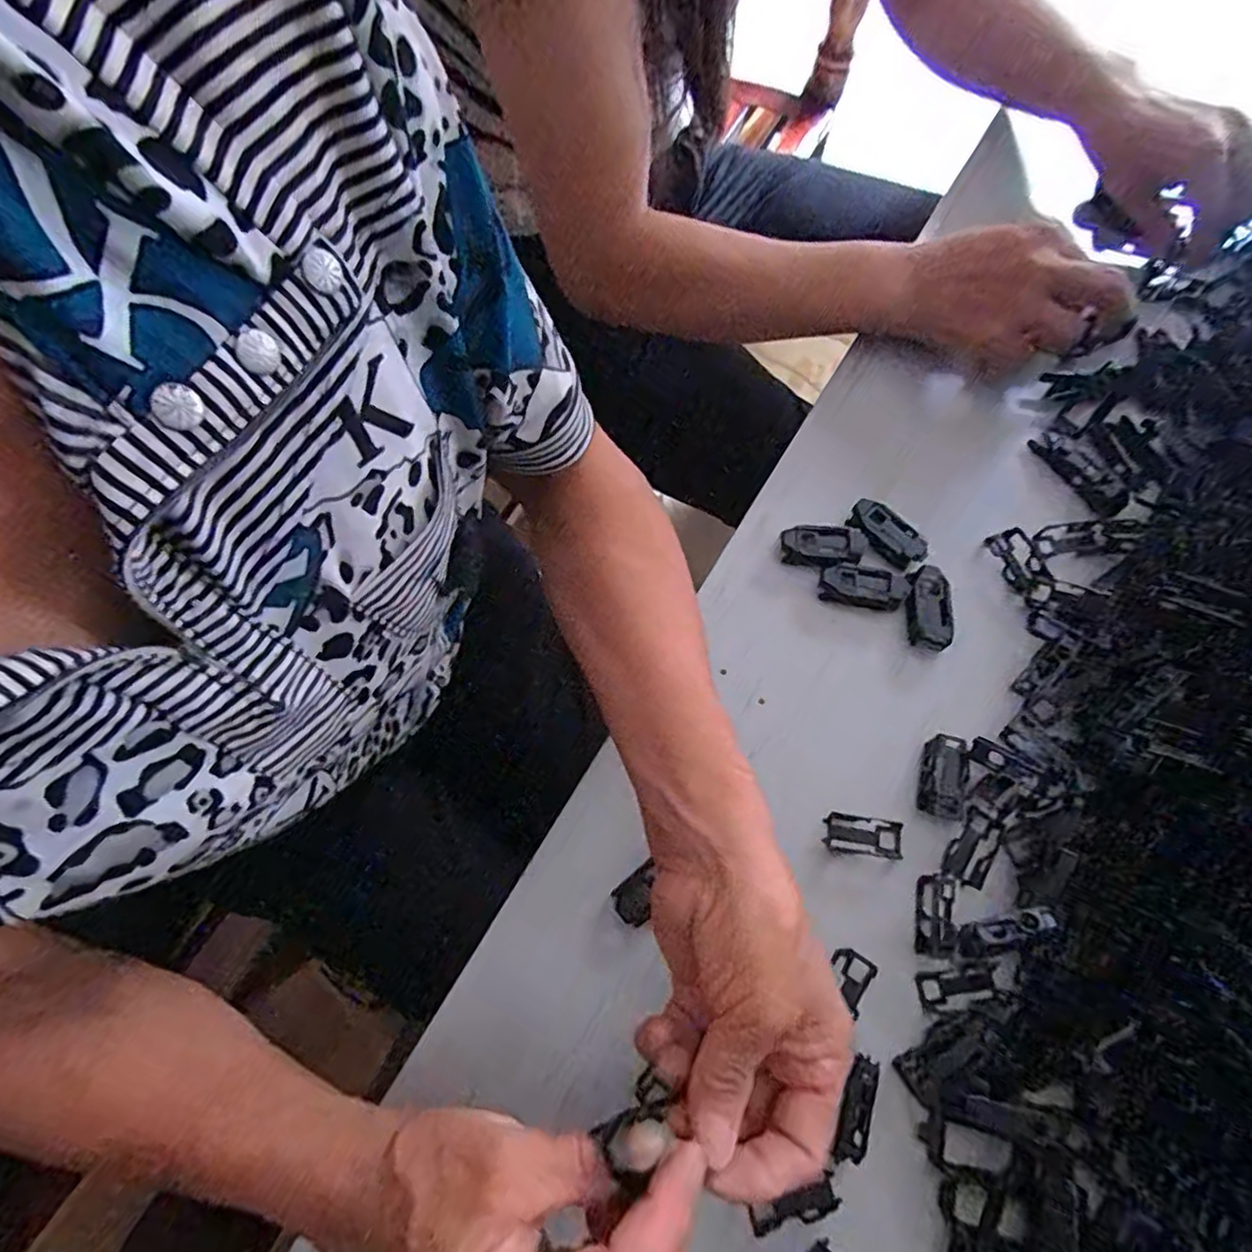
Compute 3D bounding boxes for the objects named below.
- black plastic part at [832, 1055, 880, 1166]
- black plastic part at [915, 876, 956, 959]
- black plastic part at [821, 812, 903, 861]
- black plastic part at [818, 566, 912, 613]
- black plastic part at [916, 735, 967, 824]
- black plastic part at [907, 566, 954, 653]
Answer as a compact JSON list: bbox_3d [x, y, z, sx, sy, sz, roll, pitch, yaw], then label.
[{"bbox_3d":[0.106,0.222,0.296,0.013,0.009,0.041,20,74,7],"label":"black plastic part"},{"bbox_3d":[0.157,0.147,0.325,0.016,0.007,0.039,11,73,4],"label":"black plastic part"},{"bbox_3d":[0.125,0.111,0.340,0.040,0.011,0.020,7,73,3],"label":"black plastic part"},{"bbox_3d":[0.139,-0.022,0.379,0.050,0.006,0.023,9,73,4],"label":"black plastic part"},{"bbox_3d":[0.171,0.081,0.349,0.023,0.007,0.043,11,73,4],"label":"black plastic part"},{"bbox_3d":[0.176,-0.010,0.375,0.023,0.009,0.050,4,73,2],"label":"black plastic part"}]

